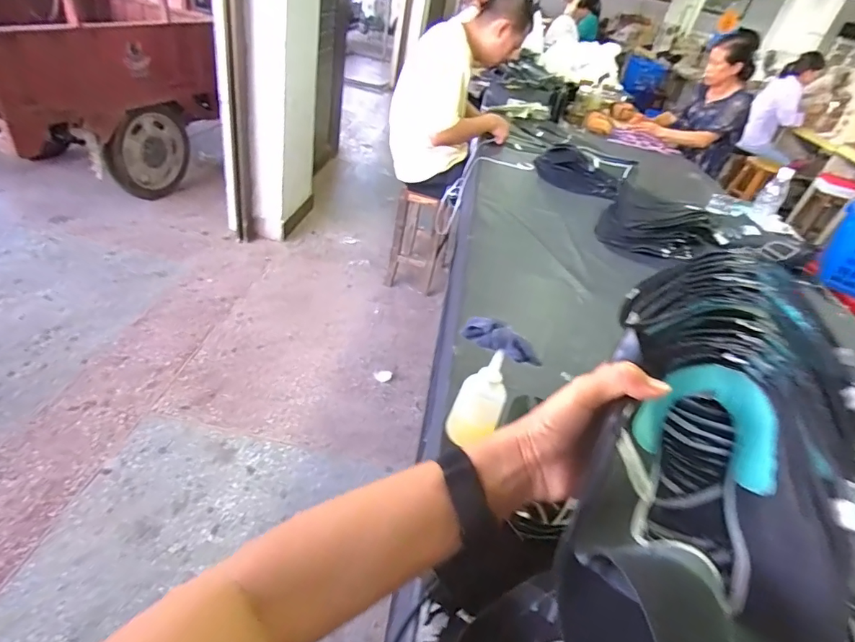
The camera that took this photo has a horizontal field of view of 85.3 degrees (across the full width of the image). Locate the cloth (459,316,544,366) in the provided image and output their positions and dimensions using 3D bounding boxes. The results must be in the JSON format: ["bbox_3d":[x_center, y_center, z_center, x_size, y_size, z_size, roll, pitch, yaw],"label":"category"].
[{"bbox_3d":[0.088,0.022,0.547,0.093,0.036,0.028,27,39,18],"label":"cloth"}]

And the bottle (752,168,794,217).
[{"bbox_3d":[1.083,-0.399,1.447,0.070,0.137,0.063,33,42,24],"label":"bottle"}]

